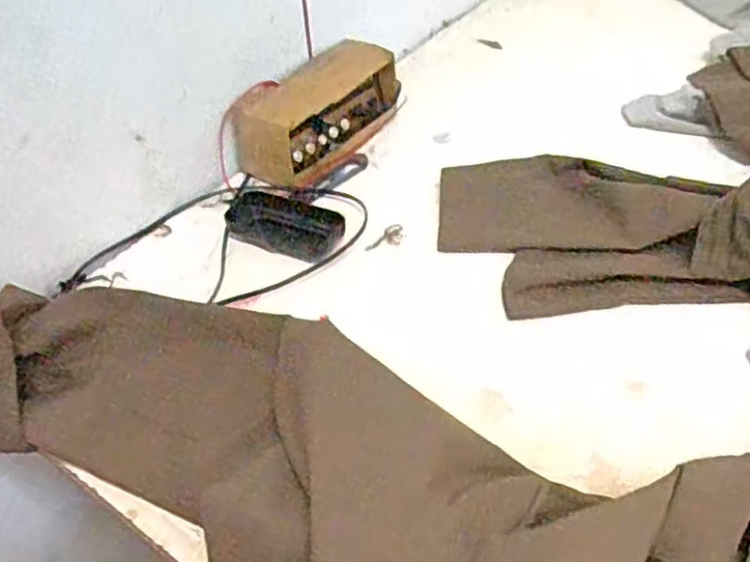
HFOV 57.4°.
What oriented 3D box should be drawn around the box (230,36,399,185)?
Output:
[{"bbox_3d":[-0.054,-0.174,0.702,0.078,0.077,0.178,27,52,30],"label":"box"}]

